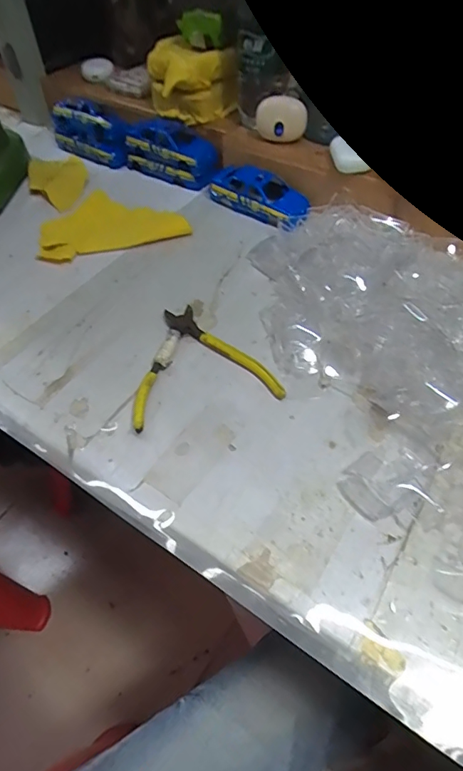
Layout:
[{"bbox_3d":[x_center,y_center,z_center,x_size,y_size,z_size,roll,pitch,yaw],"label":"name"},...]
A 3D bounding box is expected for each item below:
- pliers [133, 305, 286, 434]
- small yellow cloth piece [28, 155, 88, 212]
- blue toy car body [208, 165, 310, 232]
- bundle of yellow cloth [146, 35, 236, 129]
[{"bbox_3d":[-0.034,-0.028,0.441,0.129,0.013,0.134,-14,53,-7],"label":"pliers"},{"bbox_3d":[-0.240,-0.285,0.651,0.078,0.023,0.117,-14,53,-8],"label":"small yellow cloth piece"},{"bbox_3d":[0.038,-0.236,0.584,0.059,0.034,0.138,-37,59,-23],"label":"blue toy car body"},{"bbox_3d":[-0.055,-0.394,0.618,0.114,0.073,0.077,25,57,21],"label":"bundle of yellow cloth"}]

